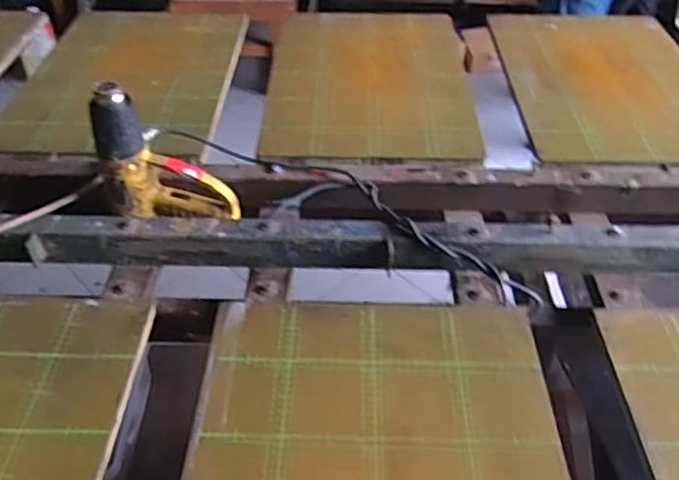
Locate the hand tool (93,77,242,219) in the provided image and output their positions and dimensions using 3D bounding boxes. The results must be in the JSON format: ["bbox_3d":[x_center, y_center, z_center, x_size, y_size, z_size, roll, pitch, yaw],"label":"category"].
[{"bbox_3d":[-0.239,-0.109,0.849,0.184,0.175,0.053,10,43,9],"label":"hand tool"}]

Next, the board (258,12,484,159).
[{"bbox_3d":[0.059,-0.334,1.271,0.392,0.016,0.530,0,48,1],"label":"board"}]

